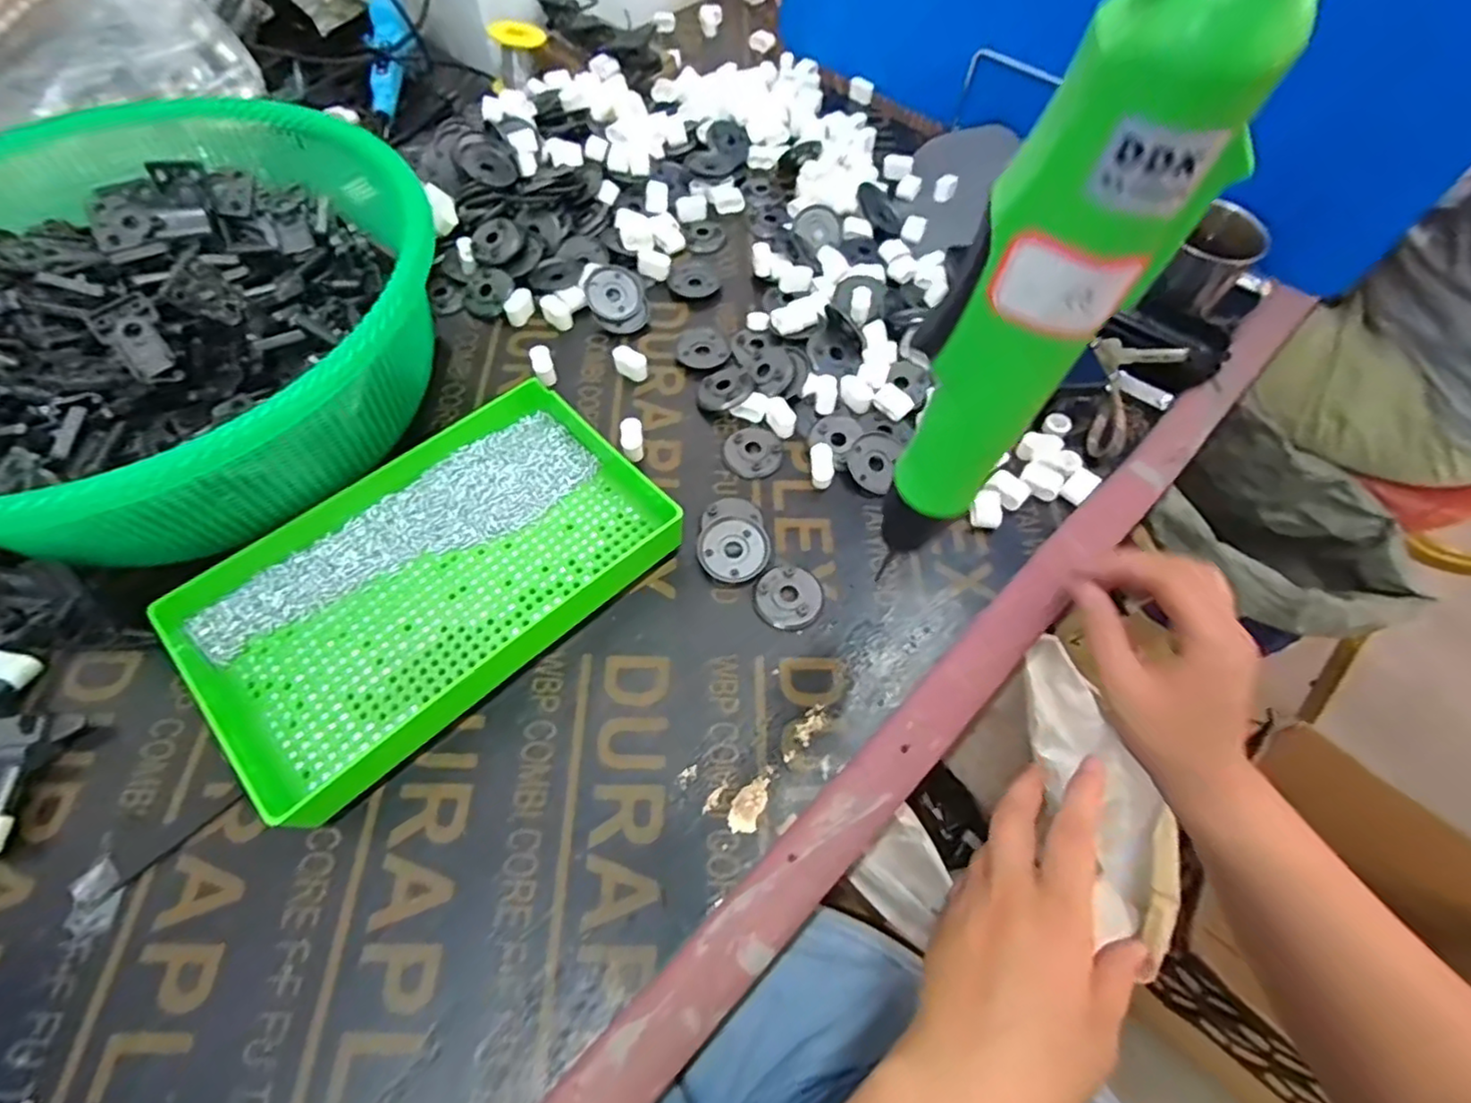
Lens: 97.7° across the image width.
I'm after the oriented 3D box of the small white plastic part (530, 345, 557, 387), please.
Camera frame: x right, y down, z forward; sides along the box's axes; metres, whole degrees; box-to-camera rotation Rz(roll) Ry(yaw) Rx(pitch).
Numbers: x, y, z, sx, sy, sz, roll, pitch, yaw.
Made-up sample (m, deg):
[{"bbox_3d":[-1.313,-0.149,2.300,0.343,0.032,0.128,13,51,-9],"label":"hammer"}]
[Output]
[{"bbox_3d":[-0.138,-0.132,0.462,0.014,0.017,0.026,-17,65,-11],"label":"small white plastic part"}]

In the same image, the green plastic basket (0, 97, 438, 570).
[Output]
[{"bbox_3d":[-0.355,-0.150,0.390,0.355,0.100,0.323,39,67,16],"label":"green plastic basket"}]

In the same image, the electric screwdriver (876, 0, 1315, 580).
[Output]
[{"bbox_3d":[0.081,-0.064,0.182,0.034,0.162,0.030,-19,62,-12],"label":"electric screwdriver"}]

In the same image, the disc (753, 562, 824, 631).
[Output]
[{"bbox_3d":[0.033,0.026,0.385,0.040,0.004,0.042,1,63,-2],"label":"disc"}]

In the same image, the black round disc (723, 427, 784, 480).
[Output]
[{"bbox_3d":[0.012,-0.068,0.437,0.040,0.006,0.041,1,63,-2],"label":"black round disc"}]

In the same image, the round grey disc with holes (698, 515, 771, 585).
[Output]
[{"bbox_3d":[-0.001,-0.001,0.397,0.043,0.009,0.040,1,63,-2],"label":"round grey disc with holes"}]

